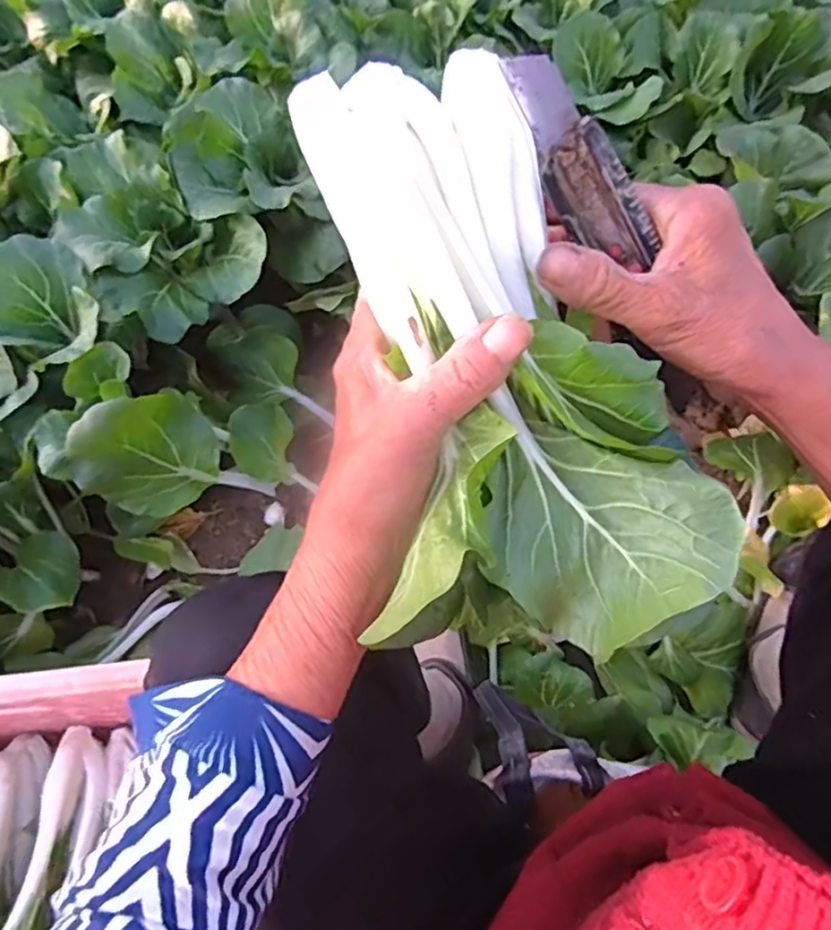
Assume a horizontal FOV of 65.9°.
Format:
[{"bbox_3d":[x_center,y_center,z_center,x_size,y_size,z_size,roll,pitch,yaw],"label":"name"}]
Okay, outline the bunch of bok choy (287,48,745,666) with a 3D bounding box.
[{"bbox_3d":[0.022,-0.042,0.246,0.114,0.057,0.232,-21,86,-8],"label":"bunch of bok choy"}]

